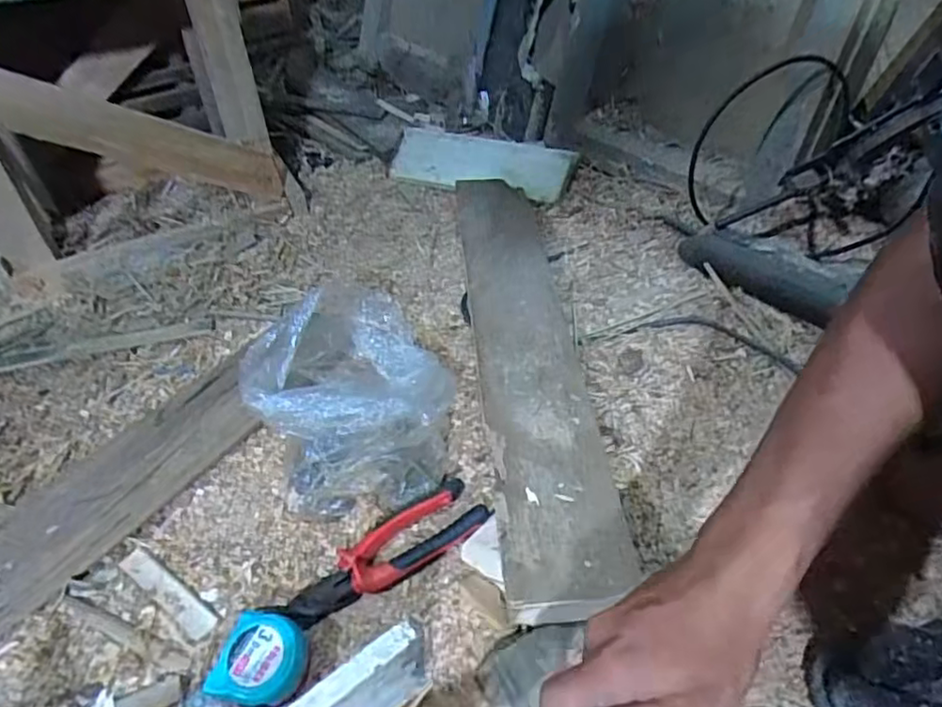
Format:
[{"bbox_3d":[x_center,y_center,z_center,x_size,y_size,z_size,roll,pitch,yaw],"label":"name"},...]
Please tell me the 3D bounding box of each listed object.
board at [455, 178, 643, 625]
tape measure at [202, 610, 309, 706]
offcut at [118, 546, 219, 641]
[{"bbox_3d":[0.054,-0.023,0.681,0.101,0.034,0.598,-6,44,0],"label":"board"},{"bbox_3d":[-0.145,0.212,0.457,0.061,0.033,0.057,3,42,15],"label":"tape measure"},{"bbox_3d":[-0.241,0.188,0.527,0.109,0.004,0.022,28,53,26],"label":"offcut"}]

